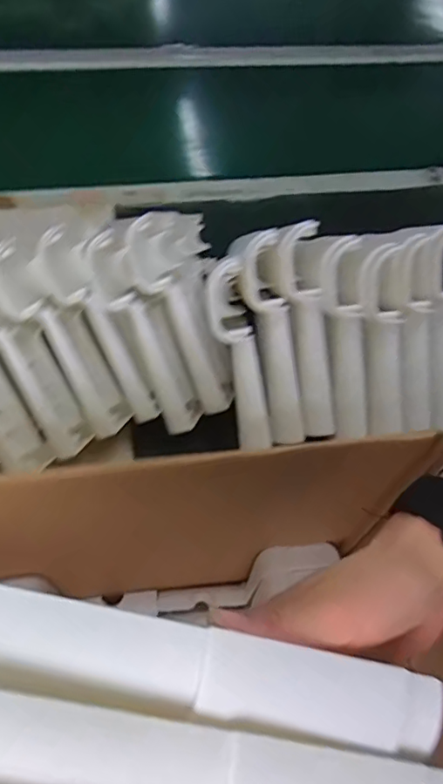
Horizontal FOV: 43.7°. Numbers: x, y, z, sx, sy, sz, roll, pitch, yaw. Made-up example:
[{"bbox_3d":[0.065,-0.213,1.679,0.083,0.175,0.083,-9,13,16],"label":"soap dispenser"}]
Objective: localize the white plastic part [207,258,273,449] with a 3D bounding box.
[{"bbox_3d":[0.017,-0.025,0.451,0.032,0.159,0.024,-22,23,-18],"label":"white plastic part"}]

